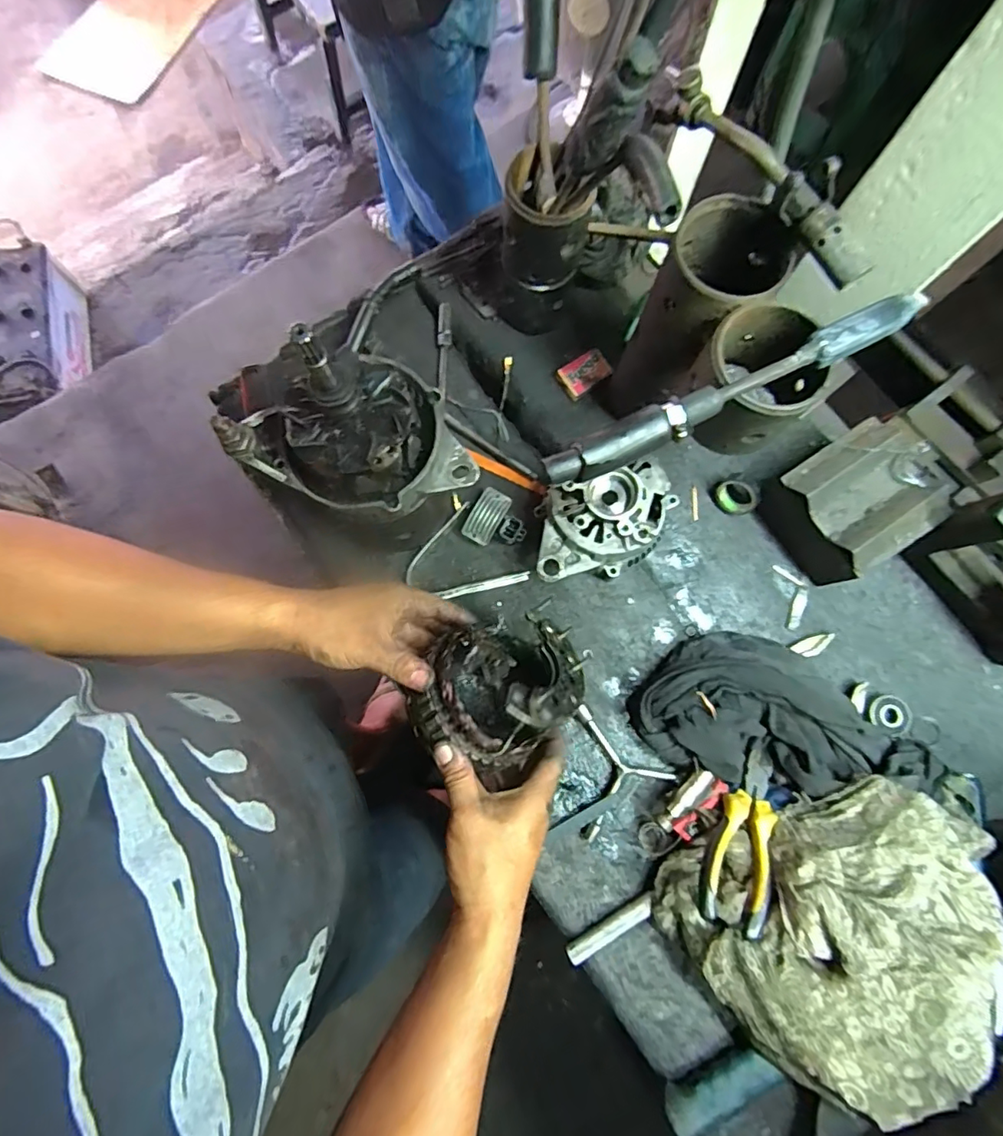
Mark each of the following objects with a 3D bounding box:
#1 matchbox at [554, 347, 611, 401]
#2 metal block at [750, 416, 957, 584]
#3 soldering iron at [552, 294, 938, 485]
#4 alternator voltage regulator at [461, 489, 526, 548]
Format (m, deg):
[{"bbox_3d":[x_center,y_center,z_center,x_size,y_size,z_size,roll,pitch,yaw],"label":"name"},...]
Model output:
[{"bbox_3d":[0.095,-0.223,0.621,0.057,0.012,0.039,-35,81,-7],"label":"matchbox"},{"bbox_3d":[0.353,-0.063,0.556,0.136,0.100,0.124,-30,81,-6],"label":"metal block"},{"bbox_3d":[0.157,-0.120,0.371,0.271,0.031,0.028,-24,80,-5],"label":"soldering iron"},{"bbox_3d":[-0.004,-0.051,0.596,0.065,0.031,0.057,20,79,3],"label":"alternator voltage regulator"}]

